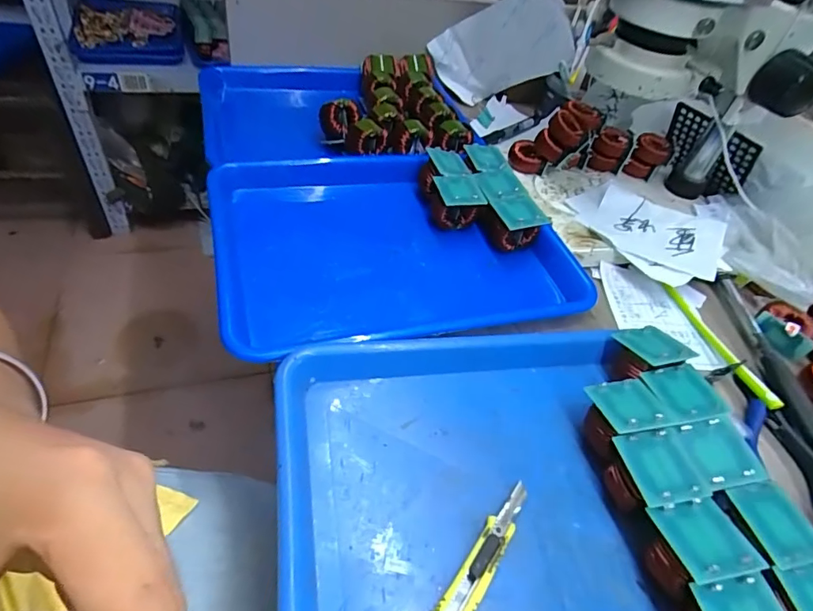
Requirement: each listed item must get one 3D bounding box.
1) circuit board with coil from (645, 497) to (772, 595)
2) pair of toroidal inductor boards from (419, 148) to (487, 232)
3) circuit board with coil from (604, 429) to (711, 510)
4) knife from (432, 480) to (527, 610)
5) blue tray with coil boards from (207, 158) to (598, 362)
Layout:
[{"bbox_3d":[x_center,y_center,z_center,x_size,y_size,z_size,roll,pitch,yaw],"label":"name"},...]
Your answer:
[{"bbox_3d":[0.172,0.149,0.292,0.049,0.053,0.045,2,47,-11],"label":"circuit board with coil"},{"bbox_3d":[0.046,-0.125,0.513,0.048,0.043,0.093,-3,49,-16],"label":"pair of toroidal inductor boards"},{"bbox_3d":[0.163,0.117,0.323,0.048,0.047,0.046,0,48,-13],"label":"circuit board with coil"},{"bbox_3d":[0.036,0.159,0.279,0.024,0.014,0.138,32,49,18],"label":"knife"},{"bbox_3d":[-0.013,-0.065,0.467,0.331,0.038,0.253,-12,47,-15],"label":"blue tray with coil boards"}]

